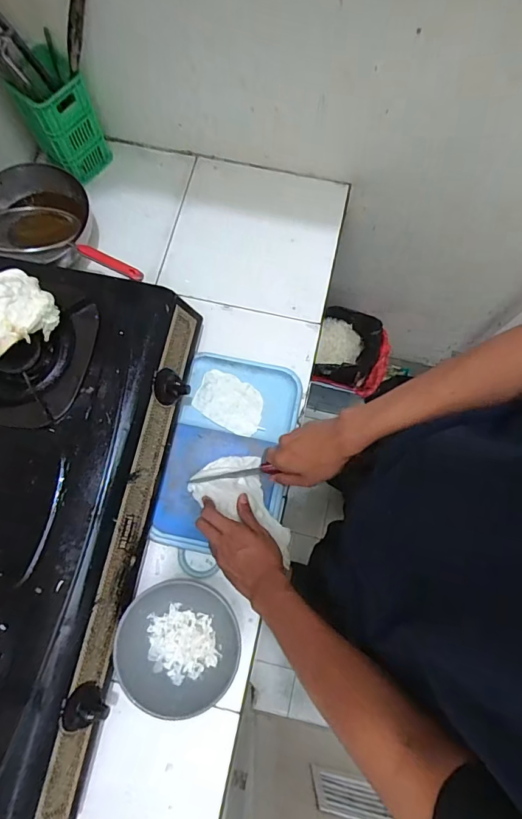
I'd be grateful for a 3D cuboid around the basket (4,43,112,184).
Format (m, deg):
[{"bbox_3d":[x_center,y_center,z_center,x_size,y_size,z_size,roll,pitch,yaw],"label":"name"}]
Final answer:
[{"bbox_3d":[-0.332,-0.481,0.745,0.096,0.160,0.092,-38,78,-11],"label":"basket"}]

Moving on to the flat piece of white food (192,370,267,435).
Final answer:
[{"bbox_3d":[-0.048,-0.011,0.718,0.112,0.008,0.080,24,75,6],"label":"flat piece of white food"}]

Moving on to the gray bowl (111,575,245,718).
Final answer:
[{"bbox_3d":[-0.110,0.315,0.601,0.159,0.071,0.146,0,74,-1],"label":"gray bowl"}]

